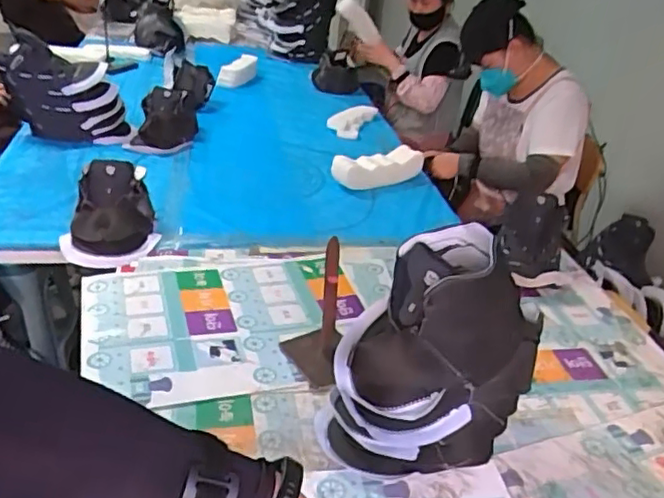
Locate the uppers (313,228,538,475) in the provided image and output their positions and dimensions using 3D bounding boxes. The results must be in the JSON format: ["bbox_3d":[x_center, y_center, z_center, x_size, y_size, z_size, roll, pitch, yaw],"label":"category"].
[{"bbox_3d":[0.145,0.151,0.882,0.282,0.325,0.169,13,28,9],"label":"uppers"}]

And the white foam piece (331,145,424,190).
[{"bbox_3d":[0.139,-0.229,1.829,0.307,0.099,0.108,-16,36,-34],"label":"white foam piece"}]

